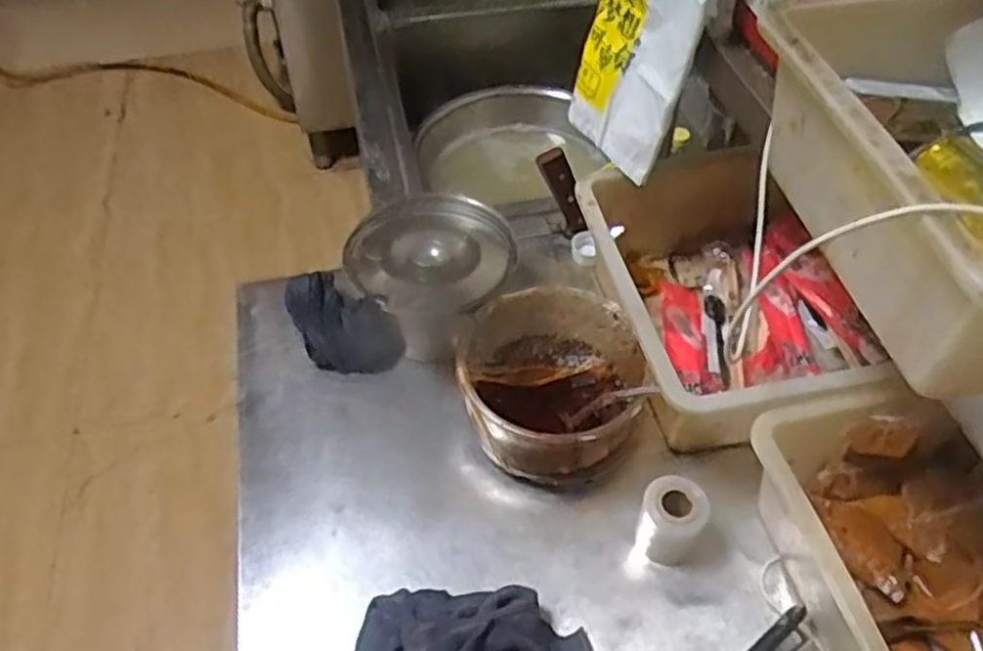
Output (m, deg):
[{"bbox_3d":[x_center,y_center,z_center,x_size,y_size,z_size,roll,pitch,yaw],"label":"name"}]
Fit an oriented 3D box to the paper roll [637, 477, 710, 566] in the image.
[{"bbox_3d":[0.154,0.167,0.657,0.048,0.069,0.050,0,50,0],"label":"paper roll"}]

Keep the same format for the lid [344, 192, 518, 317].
[{"bbox_3d":[-0.063,-0.083,0.803,0.170,0.023,0.164,0,50,0],"label":"lid"}]

